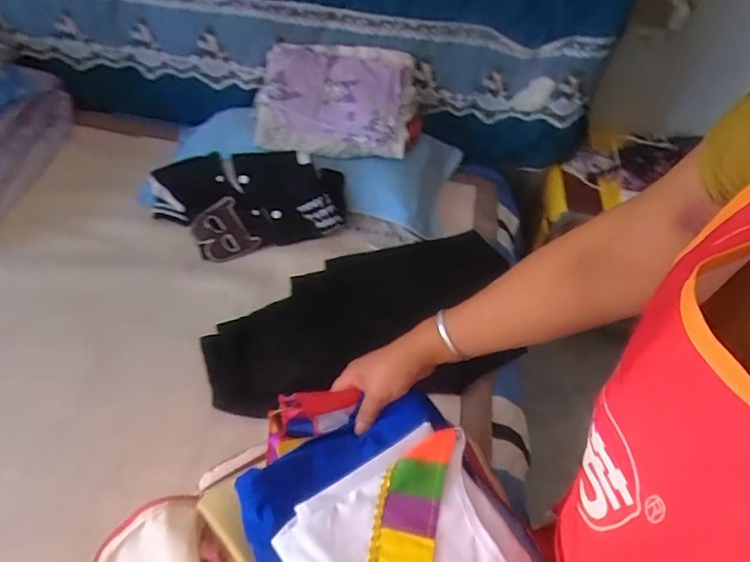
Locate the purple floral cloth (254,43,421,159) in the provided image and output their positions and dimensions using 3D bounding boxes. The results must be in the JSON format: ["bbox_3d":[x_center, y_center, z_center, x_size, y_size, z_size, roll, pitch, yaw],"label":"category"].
[{"bbox_3d":[-0.075,-0.353,1.055,0.320,0.147,0.194,-2,48,-7],"label":"purple floral cloth"}]

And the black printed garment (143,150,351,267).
[{"bbox_3d":[-0.249,-0.161,1.052,0.373,0.123,0.186,-8,49,-12],"label":"black printed garment"}]

